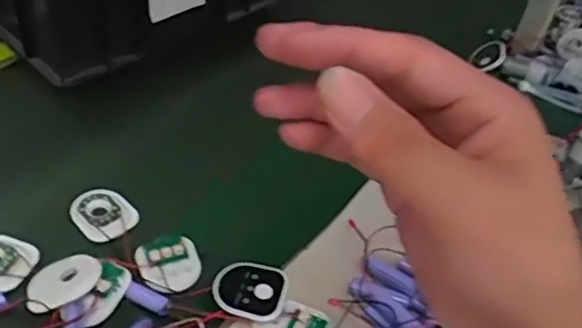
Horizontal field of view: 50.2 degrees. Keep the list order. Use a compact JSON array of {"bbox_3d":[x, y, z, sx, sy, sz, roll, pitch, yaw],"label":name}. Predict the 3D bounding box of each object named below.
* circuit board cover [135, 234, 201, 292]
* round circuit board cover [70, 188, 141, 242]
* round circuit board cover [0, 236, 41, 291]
[{"bbox_3d":[-0.103,0.083,0.525,0.048,0.012,0.061,-20,52,-29],"label":"circuit board cover"},{"bbox_3d":[-0.168,0.046,0.558,0.059,0.009,0.048,28,46,16],"label":"round circuit board cover"},{"bbox_3d":[-0.240,0.079,0.511,0.058,0.009,0.046,20,44,8],"label":"round circuit board cover"}]

